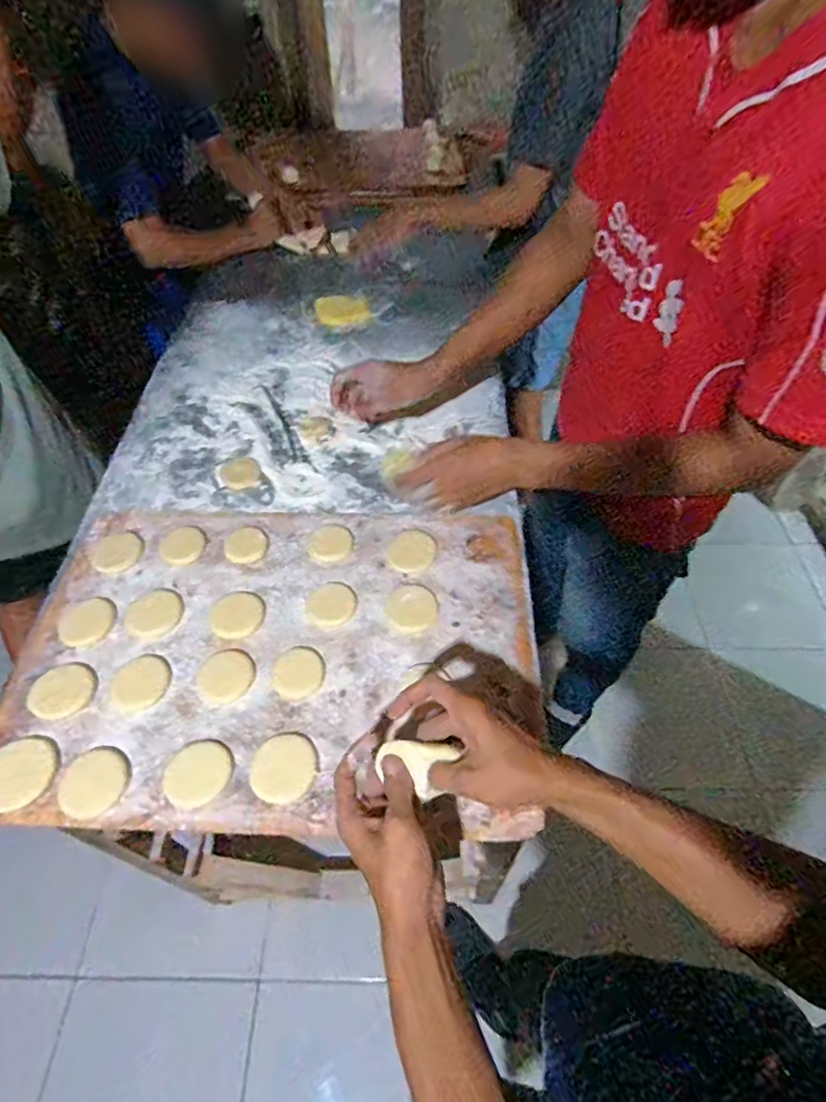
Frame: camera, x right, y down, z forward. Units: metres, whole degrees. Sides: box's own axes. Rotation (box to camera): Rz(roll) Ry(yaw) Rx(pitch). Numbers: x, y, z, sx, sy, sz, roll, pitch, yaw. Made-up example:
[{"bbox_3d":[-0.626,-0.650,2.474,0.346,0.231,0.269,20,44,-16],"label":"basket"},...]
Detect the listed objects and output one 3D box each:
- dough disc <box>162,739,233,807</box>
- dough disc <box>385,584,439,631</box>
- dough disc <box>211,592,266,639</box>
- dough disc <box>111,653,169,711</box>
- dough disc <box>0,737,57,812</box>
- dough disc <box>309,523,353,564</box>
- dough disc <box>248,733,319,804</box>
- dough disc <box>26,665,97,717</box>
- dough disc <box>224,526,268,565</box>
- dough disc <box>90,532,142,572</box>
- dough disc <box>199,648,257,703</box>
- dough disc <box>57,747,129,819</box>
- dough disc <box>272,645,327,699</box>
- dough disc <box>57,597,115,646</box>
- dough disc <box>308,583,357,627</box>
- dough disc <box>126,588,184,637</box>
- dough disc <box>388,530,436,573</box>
[{"bbox_3d":[-0.218,0.225,0.578,0.063,0.011,0.062,0,53,0],"label":"dough disc"},{"bbox_3d":[0.000,0.069,0.705,0.061,0.004,0.064,0,53,0],"label":"dough disc"},{"bbox_3d":[-0.216,0.078,0.699,0.063,0.004,0.061,0,53,0],"label":"dough disc"},{"bbox_3d":[-0.308,0.147,0.641,0.059,0.004,0.065,-2,53,-1],"label":"dough disc"},{"bbox_3d":[-0.400,0.225,0.576,0.069,0.009,0.068,0,53,0],"label":"dough disc"},{"bbox_3d":[-0.109,-0.012,0.760,0.055,0.004,0.063,16,54,12],"label":"dough disc"},{"bbox_3d":[-0.133,0.222,0.585,0.067,0.004,0.066,0,53,0],"label":"dough disc"},{"bbox_3d":[-0.391,0.155,0.632,0.064,0.008,0.060,0,53,0],"label":"dough disc"},{"bbox_3d":[-0.225,-0.008,0.763,0.054,0.006,0.055,0,53,0],"label":"dough disc"},{"bbox_3d":[-0.396,0.002,0.759,0.062,0.005,0.067,0,53,0],"label":"dough disc"},{"bbox_3d":[-0.212,0.141,0.647,0.059,0.004,0.063,0,53,0],"label":"dough disc"},{"bbox_3d":[-0.322,0.233,0.572,0.063,0.004,0.065,0,53,0],"label":"dough disc"},{"bbox_3d":[-0.131,0.139,0.651,0.058,0.004,0.061,0,53,0],"label":"dough disc"},{"bbox_3d":[-0.397,0.086,0.693,0.063,0.009,0.070,-34,60,-23],"label":"dough disc"},{"bbox_3d":[-0.101,0.066,0.708,0.059,0.004,0.059,0,53,0],"label":"dough disc"},{"bbox_3d":[-0.319,0.075,0.699,0.064,0.004,0.064,0,53,0],"label":"dough disc"},{"bbox_3d":[0.000,-0.001,0.758,0.059,0.004,0.073,19,55,14],"label":"dough disc"}]

